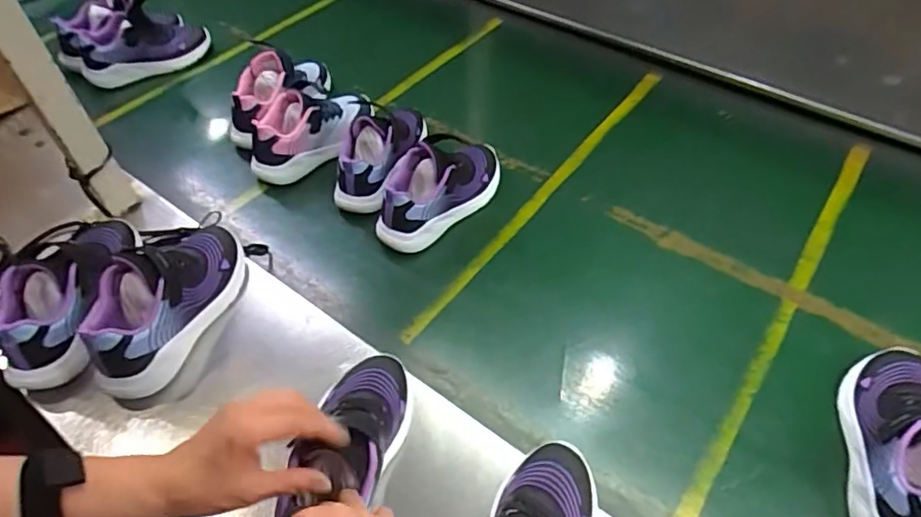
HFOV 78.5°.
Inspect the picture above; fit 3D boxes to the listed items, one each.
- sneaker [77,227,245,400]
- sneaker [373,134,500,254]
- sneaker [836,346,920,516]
[{"bbox_3d":[-0.325,0.037,0.627,0.089,0.094,0.230,16,54,14],"label":"sneaker"},{"bbox_3d":[-0.027,-0.105,0.786,0.093,0.106,0.220,38,61,27],"label":"sneaker"},{"bbox_3d":[0.427,0.173,0.537,0.081,0.089,0.213,16,54,14],"label":"sneaker"}]

